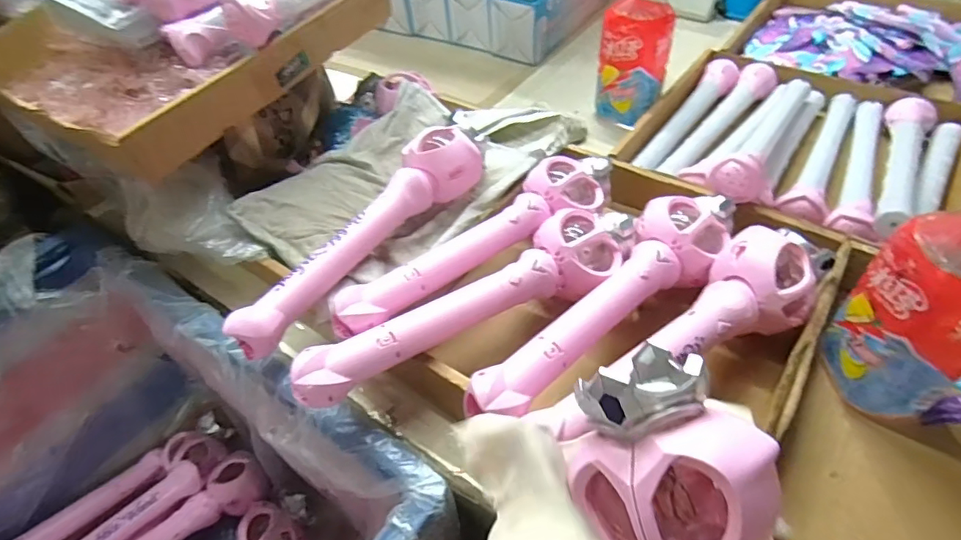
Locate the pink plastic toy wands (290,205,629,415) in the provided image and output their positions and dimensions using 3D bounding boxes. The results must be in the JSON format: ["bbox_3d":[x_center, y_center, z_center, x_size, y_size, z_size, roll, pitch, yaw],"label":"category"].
[{"bbox_3d":[0.005,0.021,0.494,0.361,0.062,0.081,-27,51,-18],"label":"pink plastic toy wands"}]

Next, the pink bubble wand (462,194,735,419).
[{"bbox_3d":[0.131,0.033,0.488,0.082,0.085,0.357,30,57,29],"label":"pink bubble wand"}]

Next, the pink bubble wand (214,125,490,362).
[{"bbox_3d":[-0.119,-0.051,0.556,0.073,0.062,0.349,30,57,29],"label":"pink bubble wand"}]

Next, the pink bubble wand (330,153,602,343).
[{"bbox_3d":[0.004,-0.044,0.555,0.364,0.054,0.082,-31,52,-21],"label":"pink bubble wand"}]

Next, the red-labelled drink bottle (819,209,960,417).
[{"bbox_3d":[0.352,0.031,0.406,0.081,0.211,0.079,-3,48,3],"label":"red-labelled drink bottle"}]

